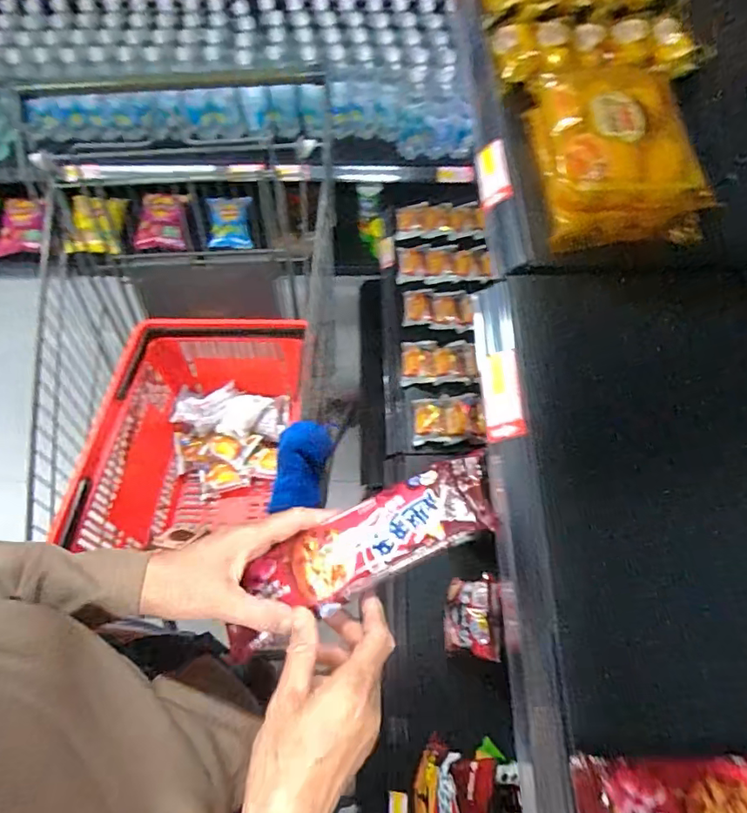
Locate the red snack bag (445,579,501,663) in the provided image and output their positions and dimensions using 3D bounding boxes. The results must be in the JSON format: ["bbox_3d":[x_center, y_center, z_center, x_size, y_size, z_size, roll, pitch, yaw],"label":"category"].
[{"bbox_3d":[0.158,0.353,0.896,0.072,0.098,0.135,-2,66,-1],"label":"red snack bag"}]

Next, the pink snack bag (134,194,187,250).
[{"bbox_3d":[-0.663,-0.565,1.636,0.149,0.099,0.145,-1,66,0],"label":"pink snack bag"}]

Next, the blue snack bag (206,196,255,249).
[{"bbox_3d":[-0.453,-0.579,1.672,0.137,0.034,0.150,3,110,-4],"label":"blue snack bag"}]

